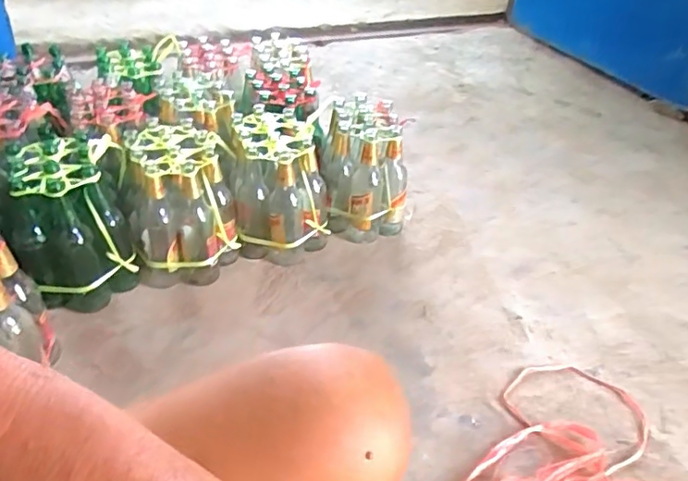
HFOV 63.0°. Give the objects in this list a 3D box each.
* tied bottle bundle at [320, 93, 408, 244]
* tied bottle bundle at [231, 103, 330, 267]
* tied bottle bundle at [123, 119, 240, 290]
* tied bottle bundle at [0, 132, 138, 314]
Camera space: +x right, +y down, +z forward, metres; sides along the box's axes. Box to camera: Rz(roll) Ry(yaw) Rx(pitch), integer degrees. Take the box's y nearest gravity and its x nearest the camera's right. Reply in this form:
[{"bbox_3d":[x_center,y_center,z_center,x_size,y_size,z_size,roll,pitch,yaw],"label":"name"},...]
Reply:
[{"bbox_3d":[0.050,-0.163,1.348,0.210,0.278,0.238,5,35,-4],"label":"tied bottle bundle"},{"bbox_3d":[-0.142,-0.122,1.256,0.209,0.271,0.235,2,36,-8],"label":"tied bottle bundle"},{"bbox_3d":[-0.339,-0.076,1.168,0.202,0.263,0.243,-7,38,-19],"label":"tied bottle bundle"},{"bbox_3d":[-0.541,-0.060,1.116,0.208,0.259,0.312,-9,38,-22],"label":"tied bottle bundle"}]

